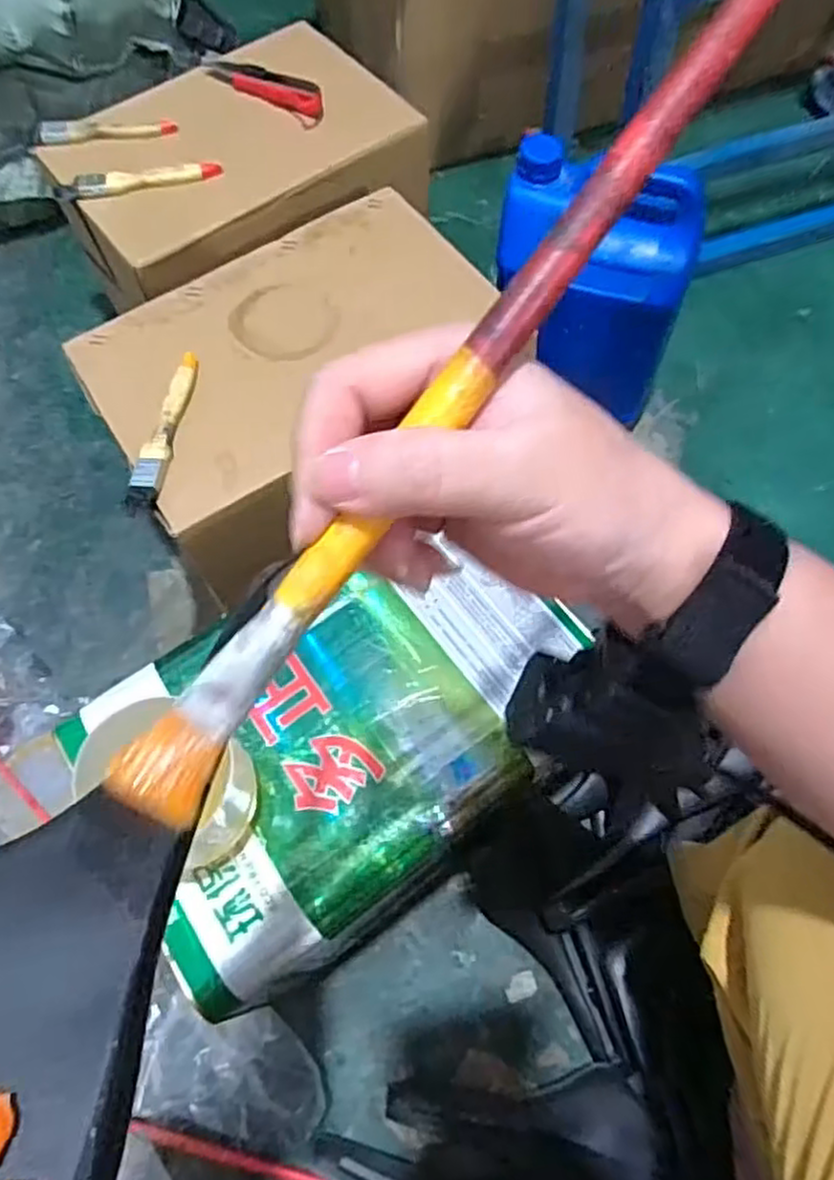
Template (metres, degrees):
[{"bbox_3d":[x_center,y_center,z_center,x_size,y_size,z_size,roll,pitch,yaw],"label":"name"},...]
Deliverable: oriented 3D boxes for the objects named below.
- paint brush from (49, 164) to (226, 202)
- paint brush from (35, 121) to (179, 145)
[{"bbox_3d":[-0.289,-0.418,0.737,0.172,0.011,0.038,-8,65,-1],"label":"paint brush"},{"bbox_3d":[-0.331,-0.492,0.771,0.145,0.012,0.031,-6,65,0],"label":"paint brush"}]

